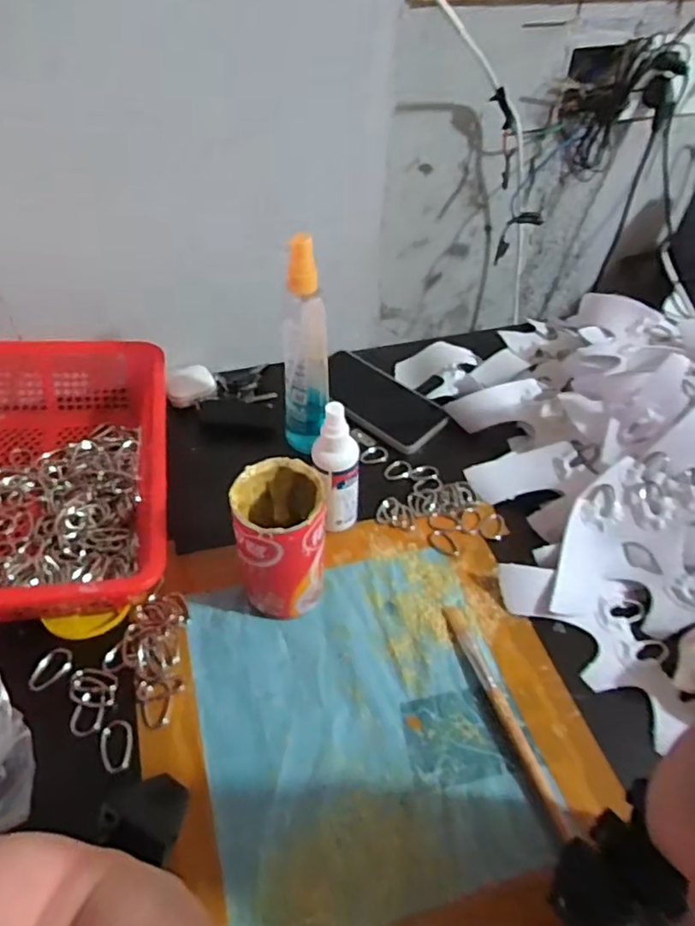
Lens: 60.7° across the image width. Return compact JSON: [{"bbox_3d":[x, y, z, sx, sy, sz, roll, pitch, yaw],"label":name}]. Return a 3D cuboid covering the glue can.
[{"bbox_3d":[-0.050,0.061,0.452,0.061,0.120,0.065,1,47,-1],"label":"glue can"}]

